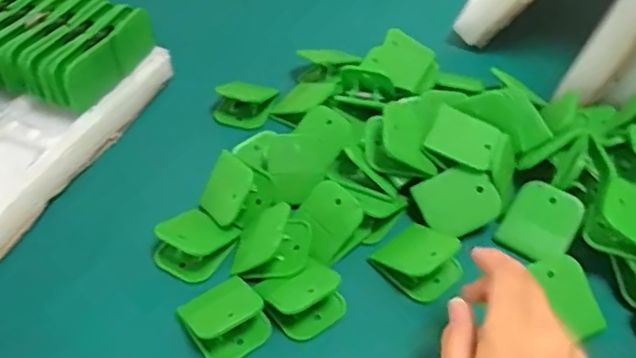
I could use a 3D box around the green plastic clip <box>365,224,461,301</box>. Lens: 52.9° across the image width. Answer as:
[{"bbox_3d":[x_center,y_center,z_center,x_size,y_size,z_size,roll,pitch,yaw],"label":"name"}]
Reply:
[{"bbox_3d":[0.070,0.055,0.456,0.048,0.028,0.056,-27,51,-22],"label":"green plastic clip"}]

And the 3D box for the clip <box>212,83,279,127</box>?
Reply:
[{"bbox_3d":[-0.067,-0.068,0.579,0.054,0.034,0.027,1,47,4],"label":"clip"}]

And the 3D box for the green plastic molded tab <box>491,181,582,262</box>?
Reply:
[{"bbox_3d":[0.166,0.032,0.477,0.048,0.004,0.057,29,84,18],"label":"green plastic molded tab"}]

